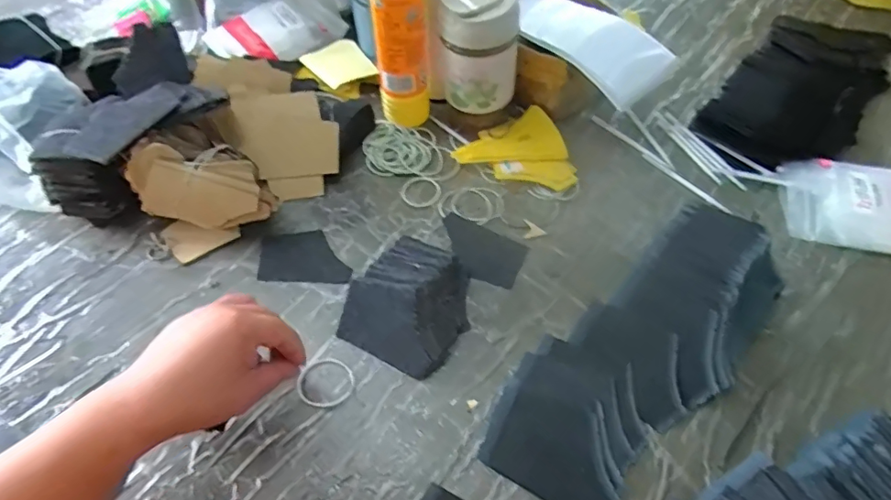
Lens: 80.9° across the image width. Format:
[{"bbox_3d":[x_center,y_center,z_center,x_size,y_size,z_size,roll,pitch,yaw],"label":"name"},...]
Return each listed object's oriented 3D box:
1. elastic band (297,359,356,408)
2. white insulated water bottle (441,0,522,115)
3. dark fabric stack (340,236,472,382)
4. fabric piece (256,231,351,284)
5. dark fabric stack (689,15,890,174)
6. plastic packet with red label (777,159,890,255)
[{"bbox_3d":[-0.101,0.112,0.442,0.047,0.005,0.042,-6,52,-4],"label":"elastic band"},{"bbox_3d":[0.037,-0.217,0.563,0.081,0.128,0.074,5,55,4],"label":"white insulated water bottle"},{"bbox_3d":[-0.031,0.048,0.472,0.103,0.036,0.117,25,59,17],"label":"dark fabric stack"},{"bbox_3d":[-0.138,0.007,0.524,0.089,0.004,0.057,0,58,0],"label":"fabric piece"},{"bbox_3d":[0.435,-0.197,0.645,0.150,0.043,0.331,33,59,24],"label":"dark fabric stack"},{"bbox_3d":[0.435,-0.043,0.521,0.174,0.016,0.099,10,67,14],"label":"plastic packet with red label"}]

